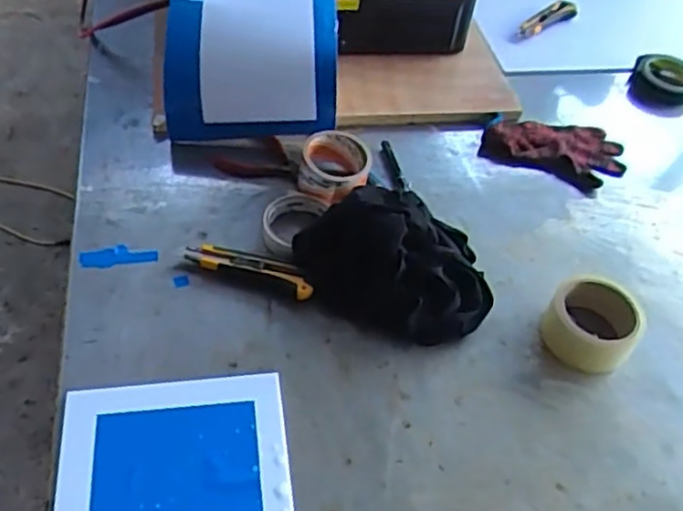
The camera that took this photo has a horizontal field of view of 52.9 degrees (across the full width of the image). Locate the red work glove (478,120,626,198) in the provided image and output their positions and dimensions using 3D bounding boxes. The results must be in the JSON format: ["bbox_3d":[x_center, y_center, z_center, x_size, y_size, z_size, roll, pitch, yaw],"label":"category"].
[{"bbox_3d":[0.300,-0.152,0.964,0.183,0.023,0.125,25,51,16],"label":"red work glove"}]

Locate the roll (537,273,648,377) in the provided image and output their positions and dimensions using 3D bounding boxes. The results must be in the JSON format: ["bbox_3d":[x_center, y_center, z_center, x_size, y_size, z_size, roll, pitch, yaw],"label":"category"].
[{"bbox_3d":[0.269,0.075,0.741,0.093,0.052,0.101,3,48,-3],"label":"roll"}]

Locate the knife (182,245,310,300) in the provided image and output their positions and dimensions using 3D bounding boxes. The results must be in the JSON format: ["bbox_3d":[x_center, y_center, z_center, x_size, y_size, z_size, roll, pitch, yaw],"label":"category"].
[{"bbox_3d":[-0.103,0.014,0.768,0.148,0.021,0.031,17,49,9],"label":"knife"}]

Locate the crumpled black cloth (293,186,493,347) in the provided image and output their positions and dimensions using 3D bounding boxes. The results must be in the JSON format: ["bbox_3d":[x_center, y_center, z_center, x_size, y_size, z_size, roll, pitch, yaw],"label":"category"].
[{"bbox_3d":[0.062,0.002,0.763,0.221,0.078,0.157,21,50,13],"label":"crumpled black cloth"}]

